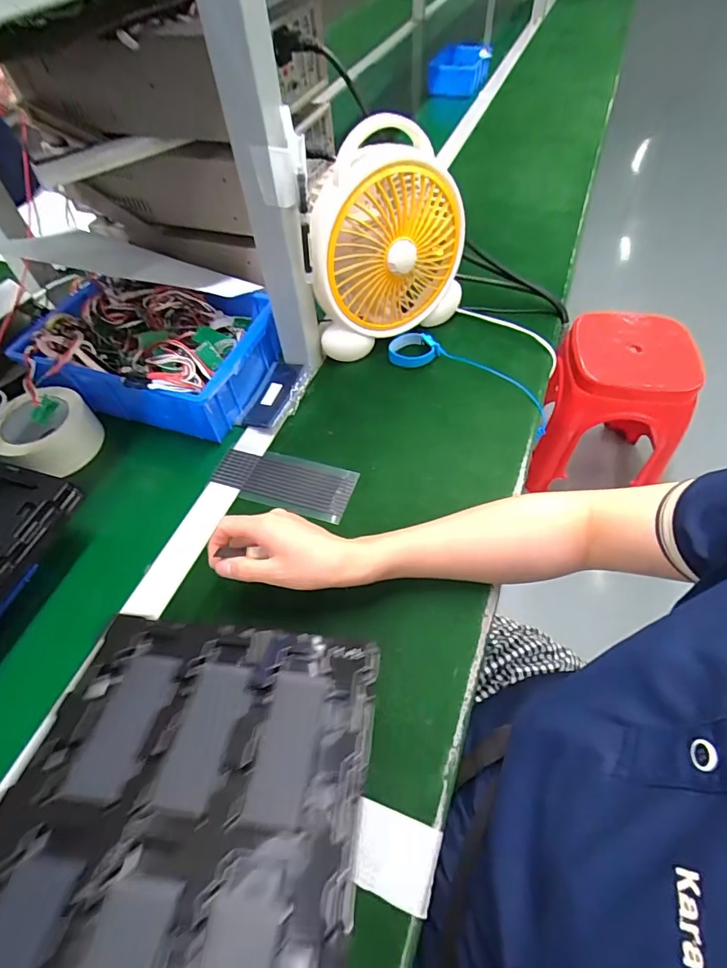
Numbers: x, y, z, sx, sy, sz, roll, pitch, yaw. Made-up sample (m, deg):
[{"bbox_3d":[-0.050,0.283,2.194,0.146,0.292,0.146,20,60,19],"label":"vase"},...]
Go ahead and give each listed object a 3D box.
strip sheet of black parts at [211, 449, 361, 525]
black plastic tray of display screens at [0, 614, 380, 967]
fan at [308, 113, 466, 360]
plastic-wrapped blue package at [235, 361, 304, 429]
[{"bbox_3d":[-0.093,-0.002,0.534,0.163,0.005,0.069,13,59,13],"label":"strip sheet of black parts"},{"bbox_3d":[-0.110,0.201,0.268,0.210,0.022,0.264,5,39,5],"label":"black plastic tray of display screens"},{"bbox_3d":[0.019,-0.294,0.586,0.222,0.227,0.102,-35,59,-19],"label":"fan"},{"bbox_3d":[-0.119,-0.120,0.602,0.059,0.020,0.110,12,56,13],"label":"plastic-wrapped blue package"}]

